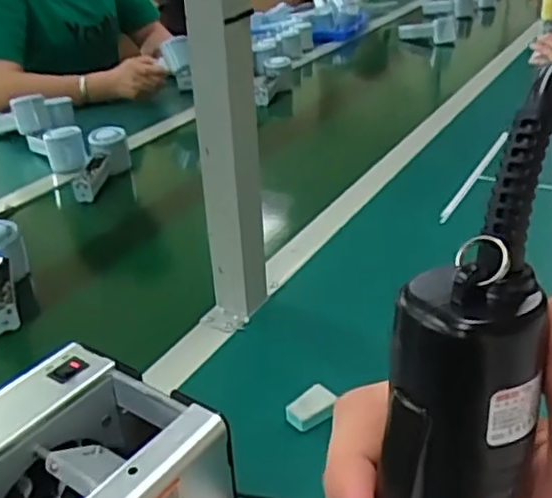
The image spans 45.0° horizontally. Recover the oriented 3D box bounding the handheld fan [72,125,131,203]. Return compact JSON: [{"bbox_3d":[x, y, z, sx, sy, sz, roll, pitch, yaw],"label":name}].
[{"bbox_3d":[-0.260,-0.134,0.990,0.059,0.071,0.145,-4,29,-1],"label":"handheld fan"}]

